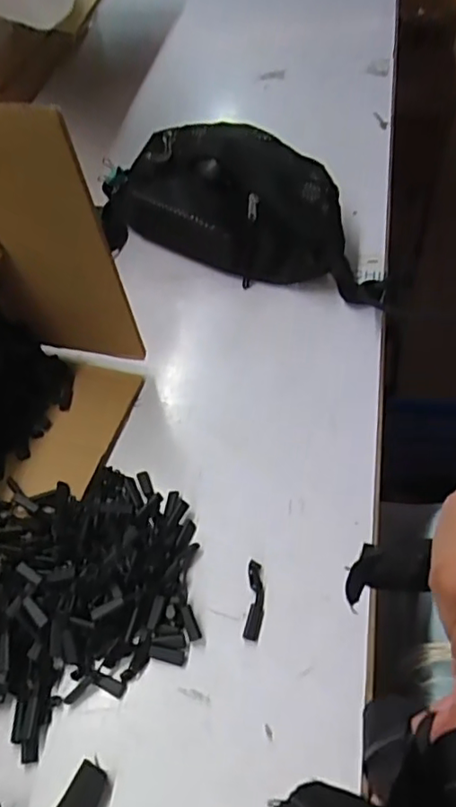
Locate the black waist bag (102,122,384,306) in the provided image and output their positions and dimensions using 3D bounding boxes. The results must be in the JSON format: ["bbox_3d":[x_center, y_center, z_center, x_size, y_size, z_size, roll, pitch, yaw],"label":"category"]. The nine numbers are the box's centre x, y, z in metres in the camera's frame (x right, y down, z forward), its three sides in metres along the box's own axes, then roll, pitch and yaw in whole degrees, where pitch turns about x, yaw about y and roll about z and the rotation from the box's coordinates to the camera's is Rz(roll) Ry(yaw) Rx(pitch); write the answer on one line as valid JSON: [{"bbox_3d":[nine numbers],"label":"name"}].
[{"bbox_3d":[0.008,-0.207,0.605,0.318,0.092,0.141,16,58,15],"label":"black waist bag"}]

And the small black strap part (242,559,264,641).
[{"bbox_3d":[0.019,0.137,0.416,0.012,0.004,0.053,3,55,6],"label":"small black strap part"}]

